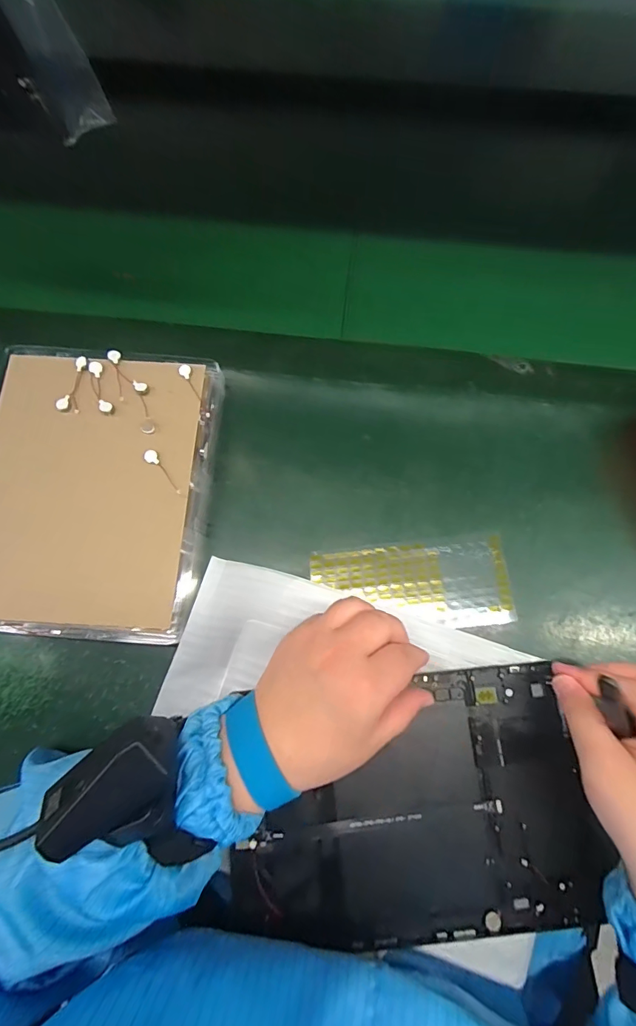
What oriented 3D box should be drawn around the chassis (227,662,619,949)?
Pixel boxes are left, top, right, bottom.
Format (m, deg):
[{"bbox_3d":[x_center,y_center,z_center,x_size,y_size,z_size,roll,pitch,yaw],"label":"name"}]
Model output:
[{"bbox_3d":[0.061,0.195,0.287,0.232,0.007,0.150,-8,74,-1],"label":"chassis"}]

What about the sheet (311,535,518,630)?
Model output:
[{"bbox_3d":[0.072,0.055,0.328,0.146,0.004,0.064,-4,76,-1],"label":"sheet"}]

